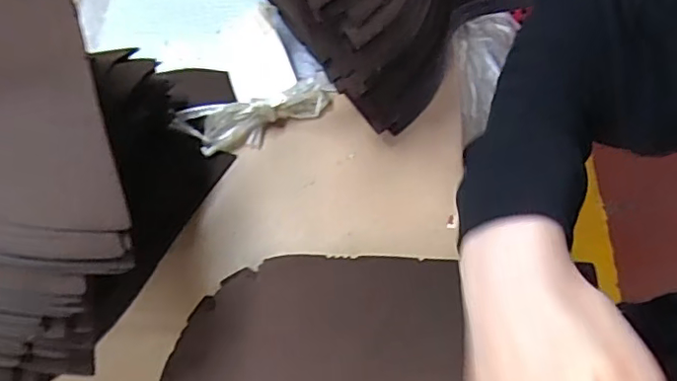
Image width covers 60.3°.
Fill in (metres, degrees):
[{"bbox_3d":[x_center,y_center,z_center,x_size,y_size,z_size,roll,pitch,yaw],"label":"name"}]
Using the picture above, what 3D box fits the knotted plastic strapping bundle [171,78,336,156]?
[{"bbox_3d":[-0.067,-0.065,0.473,0.136,0.039,0.043,-10,52,-6],"label":"knotted plastic strapping bundle"}]

